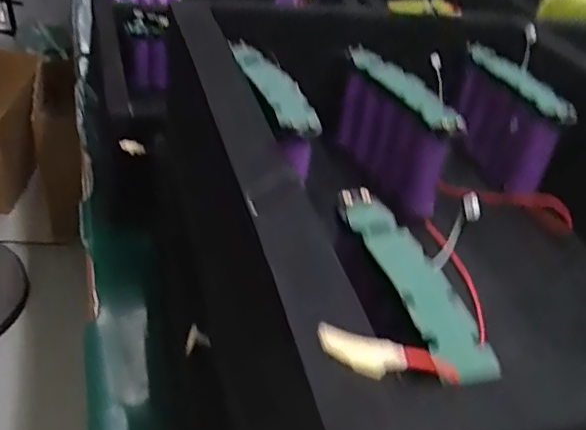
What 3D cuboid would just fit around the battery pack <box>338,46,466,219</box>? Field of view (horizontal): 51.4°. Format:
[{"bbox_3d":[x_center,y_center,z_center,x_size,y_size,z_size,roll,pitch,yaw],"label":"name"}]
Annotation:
[{"bbox_3d":[0.067,-0.057,0.408,0.022,0.069,0.102,-10,40,-24],"label":"battery pack"}]

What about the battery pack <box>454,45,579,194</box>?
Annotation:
[{"bbox_3d":[0.158,-0.068,0.453,0.026,0.077,0.099,-3,37,-16],"label":"battery pack"}]

